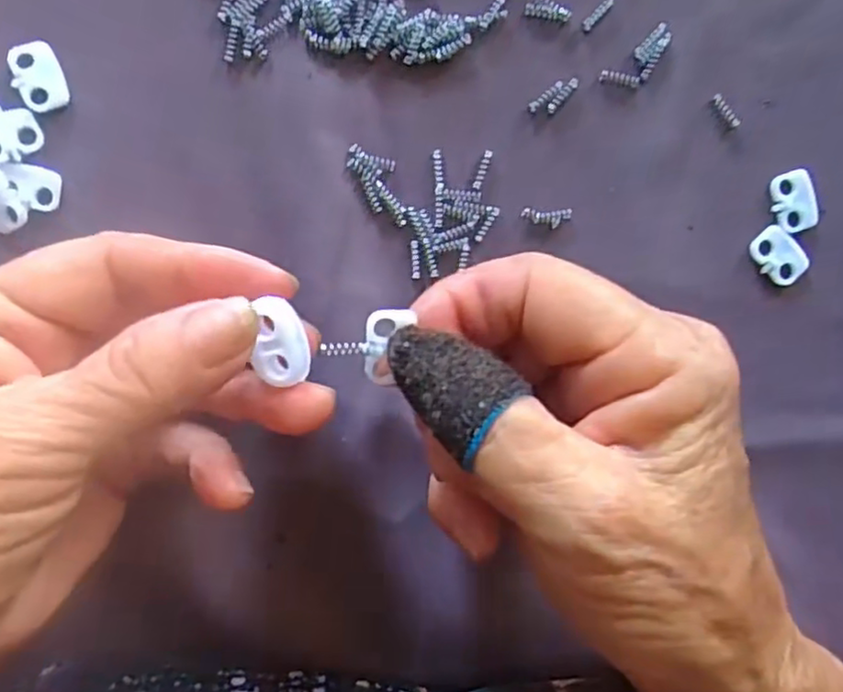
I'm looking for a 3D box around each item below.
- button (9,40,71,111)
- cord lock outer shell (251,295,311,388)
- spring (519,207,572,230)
[{"bbox_3d":[-0.110,-0.077,0.192,0.013,0.004,0.019,-16,97,-1],"label":"button"},{"bbox_3d":[-0.034,-0.001,0.163,0.013,0.004,0.019,-1,98,-4],"label":"cord lock outer shell"},{"bbox_3d":[0.039,-0.039,0.204,0.015,0.004,0.006,0,98,-4],"label":"spring"}]

